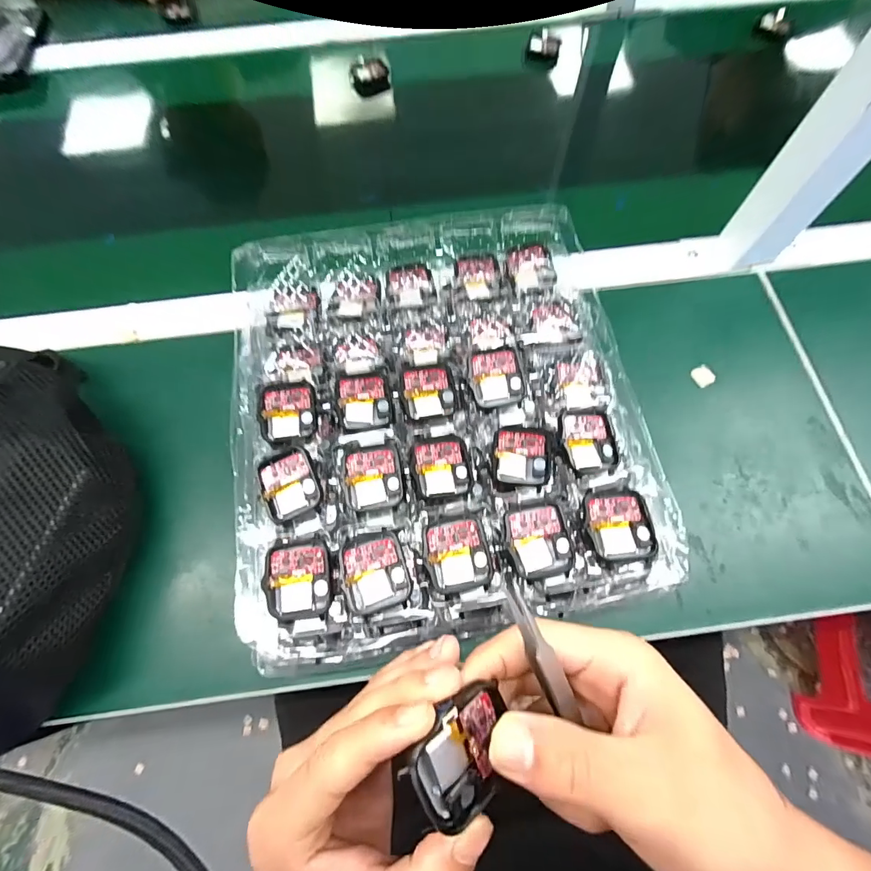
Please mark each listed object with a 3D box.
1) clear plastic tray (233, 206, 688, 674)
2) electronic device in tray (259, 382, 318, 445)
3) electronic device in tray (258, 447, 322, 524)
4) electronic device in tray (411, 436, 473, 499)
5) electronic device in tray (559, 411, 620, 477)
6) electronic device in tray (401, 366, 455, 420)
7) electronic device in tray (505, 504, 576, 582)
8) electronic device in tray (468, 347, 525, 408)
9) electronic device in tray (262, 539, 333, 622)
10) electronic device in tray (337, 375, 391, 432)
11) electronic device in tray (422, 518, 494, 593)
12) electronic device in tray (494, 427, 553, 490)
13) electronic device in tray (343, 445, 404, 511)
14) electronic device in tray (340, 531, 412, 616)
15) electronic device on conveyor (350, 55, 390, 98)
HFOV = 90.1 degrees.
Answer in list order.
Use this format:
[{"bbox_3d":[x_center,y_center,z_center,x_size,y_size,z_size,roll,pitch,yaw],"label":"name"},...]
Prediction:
[{"bbox_3d":[0.001,-0.023,0.303,0.267,0.035,0.296,-10,68,-1],"label":"clear plastic tray"},{"bbox_3d":[-0.100,-0.016,0.301,0.037,0.012,0.044,-12,68,-4],"label":"electronic device in tray"},{"bbox_3d":[-0.093,0.031,0.277,0.035,0.013,0.040,-22,69,-8],"label":"electronic device in tray"},{"bbox_3d":[0.004,0.021,0.287,0.036,0.013,0.041,-10,68,-3],"label":"electronic device in tray"},{"bbox_3d":[0.101,0.004,0.286,0.037,0.010,0.043,-9,67,-3],"label":"electronic device in tray"},{"bbox_3d":[-0.005,-0.031,0.305,0.035,0.005,0.039,-8,67,-2],"label":"electronic device in tray"},{"bbox_3d":[0.062,0.065,0.265,0.037,0.017,0.042,-10,68,-3],"label":"electronic device in tray"},{"bbox_3d":[0.042,-0.041,0.305,0.035,0.011,0.038,-11,68,-4],"label":"electronic device in tray"},{"bbox_3d":[-0.080,0.084,0.253,0.037,0.007,0.044,-5,67,-1],"label":"electronic device in tray"},{"bbox_3d":[-0.049,-0.023,0.303,0.033,0.010,0.040,-9,67,-3],"label":"electronic device in tray"},{"bbox_3d":[0.013,0.072,0.262,0.037,0.013,0.040,-10,68,-3],"label":"electronic device in tray"},{"bbox_3d":[0.059,0.014,0.287,0.040,0.014,0.042,1,67,1],"label":"electronic device in tray"},{"bbox_3d":[-0.040,0.027,0.281,0.035,0.010,0.039,-11,68,-4],"label":"electronic device in tray"},{"bbox_3d":[-0.036,0.080,0.256,0.036,0.008,0.042,-14,68,-5],"label":"electronic device in tray"},{"bbox_3d":[-0.083,-0.454,0.549,0.047,0.028,0.026,-13,68,-5],"label":"electronic device on conveyor"}]

